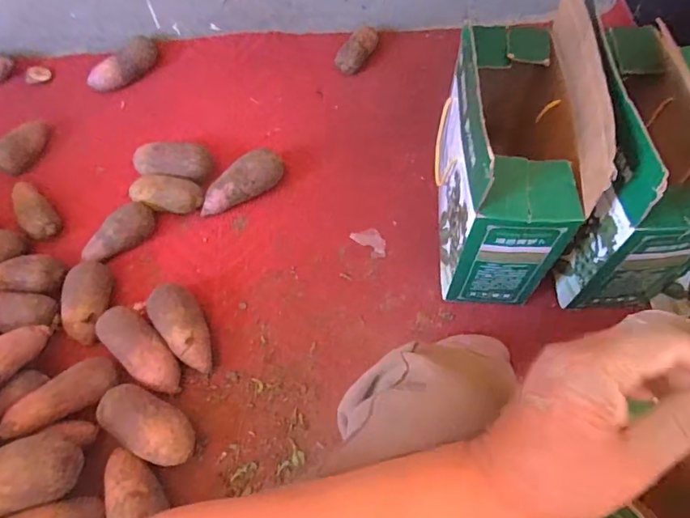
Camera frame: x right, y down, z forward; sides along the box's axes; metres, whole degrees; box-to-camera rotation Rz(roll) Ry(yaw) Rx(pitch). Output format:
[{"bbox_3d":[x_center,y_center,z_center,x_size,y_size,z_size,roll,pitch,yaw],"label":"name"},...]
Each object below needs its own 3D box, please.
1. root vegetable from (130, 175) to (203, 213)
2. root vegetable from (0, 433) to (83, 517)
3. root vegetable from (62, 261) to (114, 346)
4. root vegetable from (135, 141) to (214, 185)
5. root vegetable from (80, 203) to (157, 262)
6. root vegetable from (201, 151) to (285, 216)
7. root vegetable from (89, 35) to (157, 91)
[{"bbox_3d":[-0.339,-0.117,0.918,0.138,0.060,0.067,9,62,8],"label":"root vegetable"},{"bbox_3d":[-0.429,0.282,0.618,0.157,0.064,0.082,-21,62,-9],"label":"root vegetable"},{"bbox_3d":[-0.444,0.070,0.826,0.072,0.059,0.138,-6,61,0],"label":"root vegetable"},{"bbox_3d":[-0.337,-0.182,0.945,0.153,0.063,0.071,6,61,6],"label":"root vegetable"},{"bbox_3d":[-0.417,-0.044,0.891,0.141,0.054,0.061,-39,66,-17],"label":"root vegetable"},{"bbox_3d":[-0.199,-0.142,0.928,0.072,0.072,0.172,36,68,20],"label":"root vegetable"},{"bbox_3d":[-0.494,-0.432,1.084,0.167,0.058,0.061,-41,67,-18],"label":"root vegetable"}]

